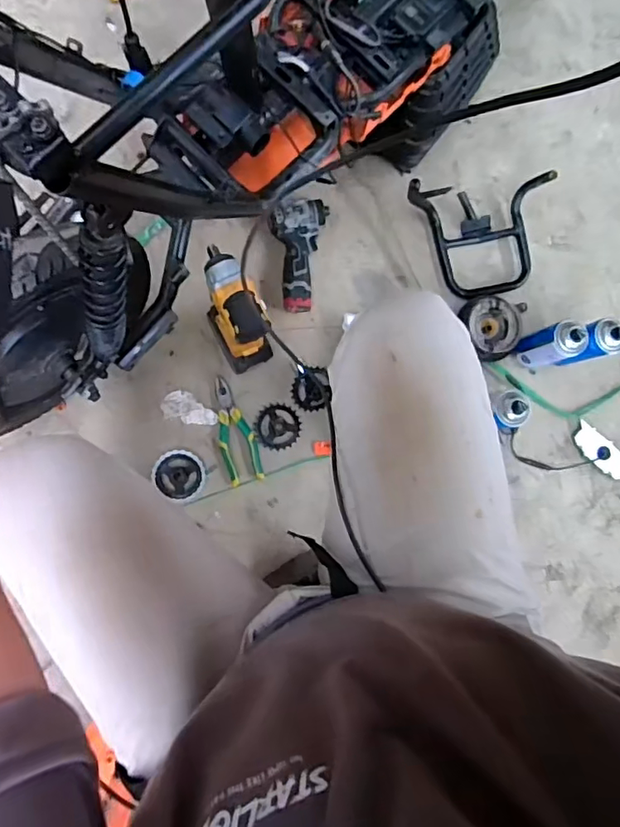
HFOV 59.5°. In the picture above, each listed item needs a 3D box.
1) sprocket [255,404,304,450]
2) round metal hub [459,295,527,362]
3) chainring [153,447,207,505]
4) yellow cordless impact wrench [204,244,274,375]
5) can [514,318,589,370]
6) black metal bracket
[{"bbox_3d":[-0.057,0.025,0.985,0.083,0.005,0.081,-8,87,-8],"label":"sprocket"},{"bbox_3d":[0.335,-0.158,1.008,0.110,0.045,0.120,9,86,-7],"label":"round metal hub"},{"bbox_3d":[-0.229,0.111,0.947,0.086,0.009,0.093,1,86,-8],"label":"chainring"},{"bbox_3d":[-0.119,-0.154,0.862,0.069,0.242,0.143,-28,90,-9],"label":"yellow cordless impact wrench"},{"bbox_3d":[0.421,-0.118,0.960,0.053,0.158,0.068,-14,89,-8],"label":"can"},{"bbox_3d":[0.303,-0.325,0.988,0.264,0.111,0.201,-9,88,-8],"label":"black metal bracket"}]

